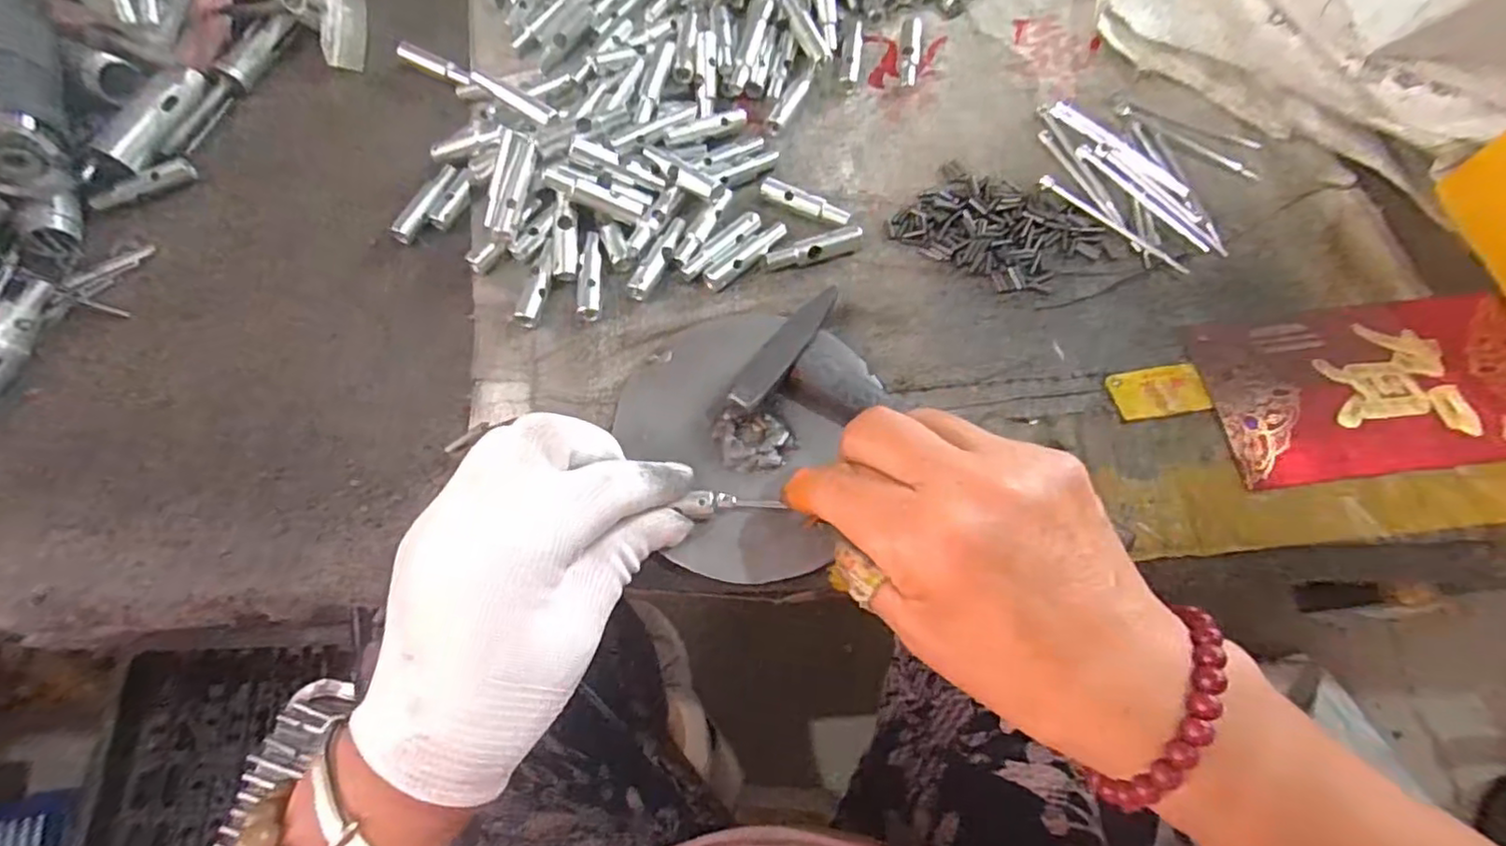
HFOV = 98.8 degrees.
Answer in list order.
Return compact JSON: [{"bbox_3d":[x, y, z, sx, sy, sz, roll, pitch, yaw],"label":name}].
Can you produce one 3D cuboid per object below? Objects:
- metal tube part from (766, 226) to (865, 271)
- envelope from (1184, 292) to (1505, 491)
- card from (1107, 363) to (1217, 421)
[{"bbox_3d":[0.033,-0.090,0.338,0.052,0.013,0.009,-16,70,-6],"label":"metal tube part"},{"bbox_3d":[0.303,-0.020,0.310,0.164,0.005,0.087,-7,69,-3],"label":"envelope"},{"bbox_3d":[0.196,-0.016,0.312,0.045,0.004,0.025,-9,69,-3],"label":"card"}]

